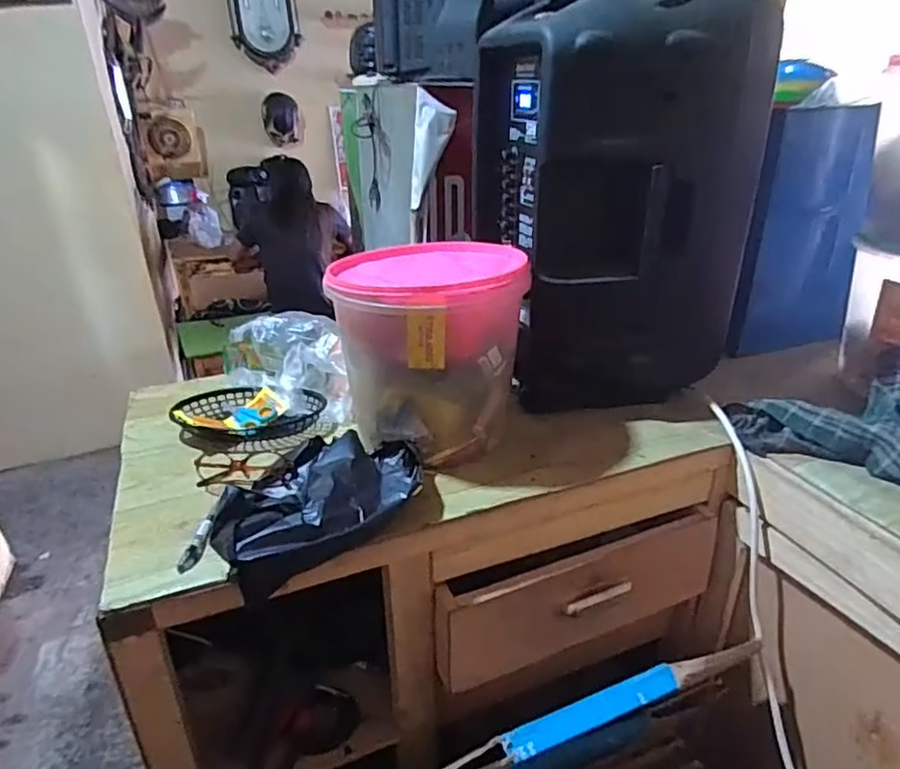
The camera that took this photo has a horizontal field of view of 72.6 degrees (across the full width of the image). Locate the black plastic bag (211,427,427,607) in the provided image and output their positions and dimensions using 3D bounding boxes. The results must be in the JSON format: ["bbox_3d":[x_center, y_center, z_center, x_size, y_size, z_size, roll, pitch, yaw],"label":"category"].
[{"bbox_3d":[-0.151,0.130,0.684,0.168,0.069,0.237,21,35,38],"label":"black plastic bag"}]

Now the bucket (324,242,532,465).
[{"bbox_3d":[-0.015,-0.057,0.857,0.229,0.246,0.285,3,27,11],"label":"bucket"}]

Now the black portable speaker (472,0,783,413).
[{"bbox_3d":[0.224,-0.262,0.882,0.308,0.524,0.248,-7,27,-10],"label":"black portable speaker"}]

